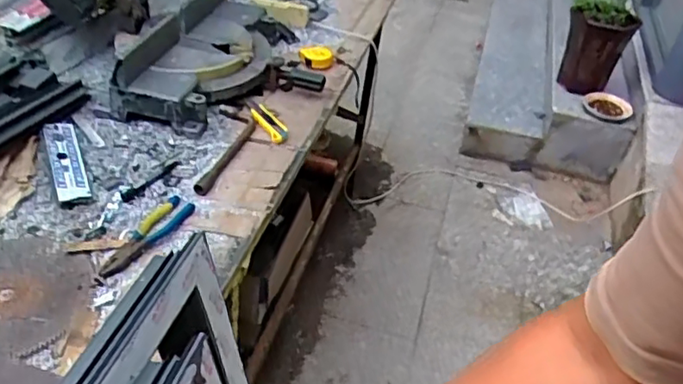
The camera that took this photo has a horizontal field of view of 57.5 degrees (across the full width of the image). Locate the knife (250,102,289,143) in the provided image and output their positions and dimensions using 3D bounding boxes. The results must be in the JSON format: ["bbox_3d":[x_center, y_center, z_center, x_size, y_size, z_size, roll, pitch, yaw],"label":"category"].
[{"bbox_3d":[-0.146,-0.147,1.275,0.044,0.023,0.150,-14,42,-25],"label":"knife"}]

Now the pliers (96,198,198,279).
[{"bbox_3d":[-0.312,0.069,1.004,0.058,0.018,0.198,21,40,15],"label":"pliers"}]

